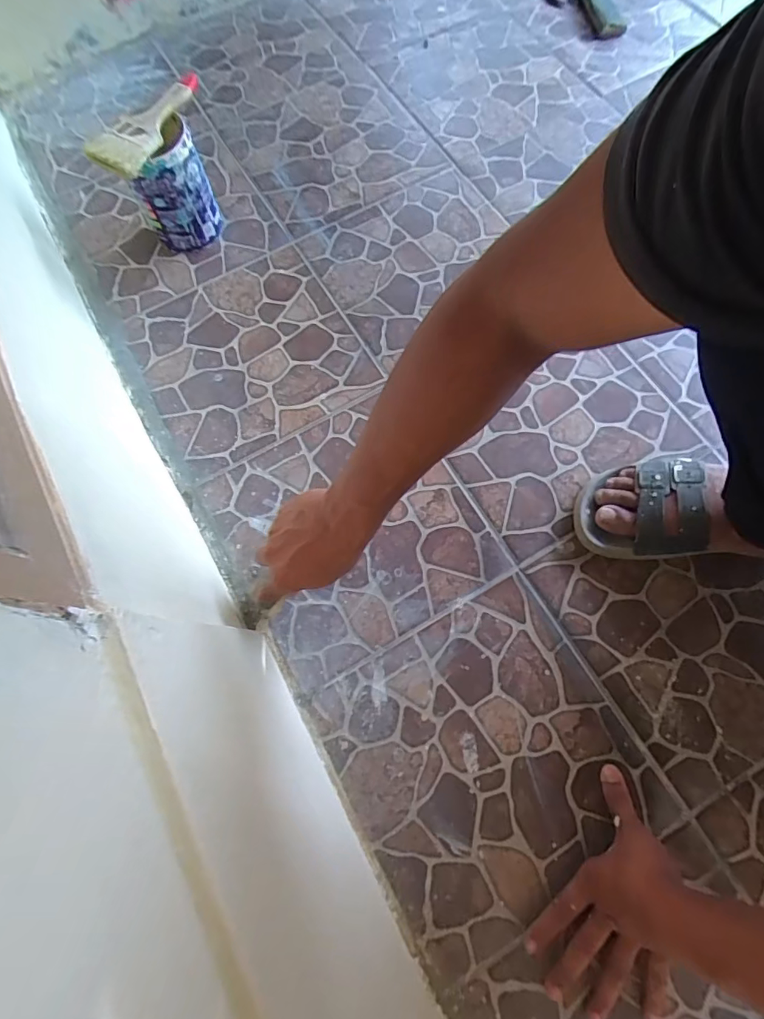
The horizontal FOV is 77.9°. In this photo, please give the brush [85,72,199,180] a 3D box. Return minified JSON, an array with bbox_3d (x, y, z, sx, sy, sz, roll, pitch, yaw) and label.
[{"bbox_3d":[-0.300,-0.505,0.614,0.071,0.024,0.181,23,74,9],"label":"brush"}]

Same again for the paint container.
[{"bbox_3d":[-0.302,-0.460,0.679,0.109,0.140,0.096,-23,73,-6],"label":"paint container"}]

